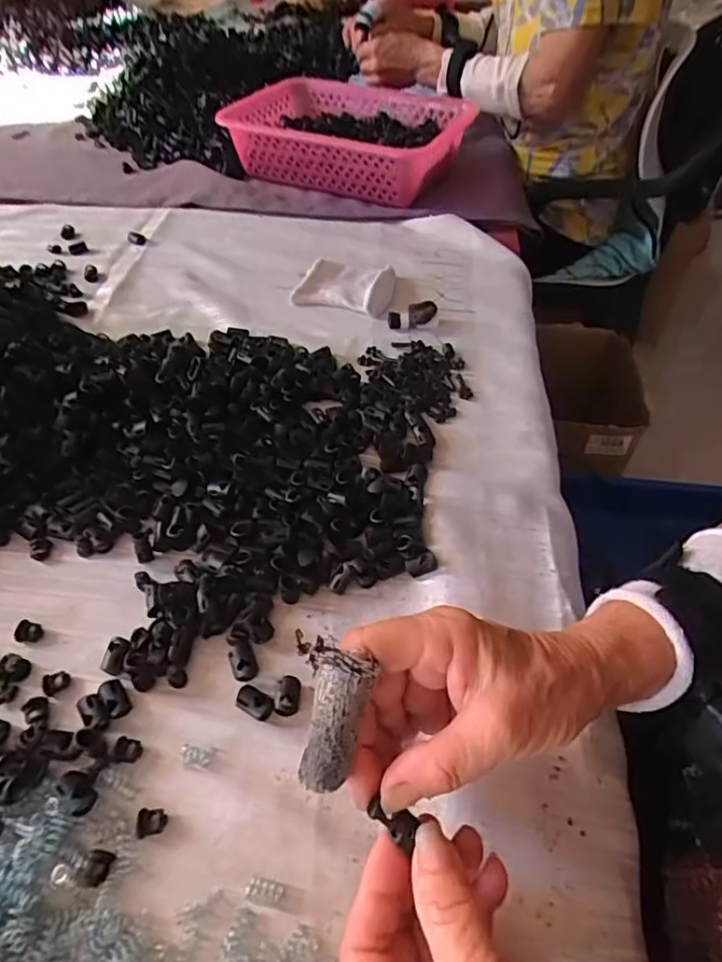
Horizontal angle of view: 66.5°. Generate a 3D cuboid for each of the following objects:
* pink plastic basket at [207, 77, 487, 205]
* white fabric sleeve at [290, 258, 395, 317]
[{"bbox_3d":[-0.025,-0.419,0.679,0.310,0.083,0.135,26,55,20],"label":"pink plastic basket"},{"bbox_3d":[-0.014,-0.201,0.553,0.092,0.017,0.069,13,51,11],"label":"white fabric sleeve"}]

